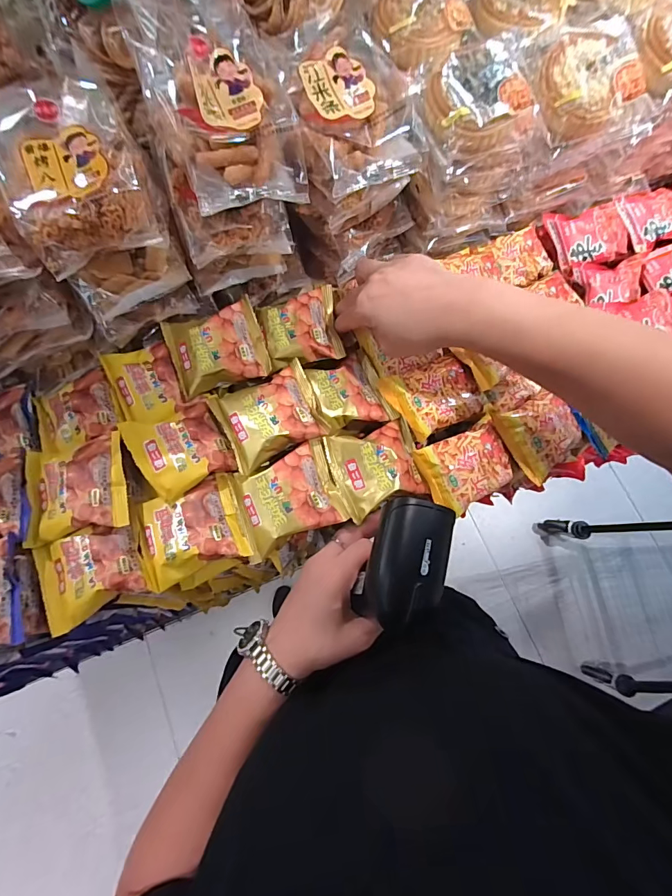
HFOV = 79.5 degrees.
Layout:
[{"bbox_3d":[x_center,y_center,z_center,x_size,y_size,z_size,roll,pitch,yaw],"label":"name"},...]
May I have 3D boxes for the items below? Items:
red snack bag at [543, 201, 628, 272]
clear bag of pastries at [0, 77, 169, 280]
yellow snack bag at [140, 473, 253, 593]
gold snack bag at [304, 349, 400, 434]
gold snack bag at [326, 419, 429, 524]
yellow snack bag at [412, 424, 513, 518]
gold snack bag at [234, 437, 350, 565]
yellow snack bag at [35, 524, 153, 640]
[{"bbox_3d":[0.297,-0.251,0.471,0.087,0.020,0.066,-15,77,-7],"label":"red snack bag"},{"bbox_3d":[-0.196,-0.210,0.303,0.094,0.059,0.137,-24,78,-9],"label":"clear bag of pastries"},{"bbox_3d":[-0.127,0.070,0.354,0.083,0.017,0.078,-22,78,-8],"label":"yellow snack bag"},{"bbox_3d":[0.010,-0.056,0.406,0.076,0.022,0.078,-23,78,-9],"label":"gold snack bag"},{"bbox_3d":[0.039,0.018,0.382,0.081,0.023,0.077,-18,77,-8],"label":"gold snack bag"},{"bbox_3d":[0.126,0.018,0.384,0.080,0.025,0.064,-25,78,-9],"label":"yellow snack bag"},{"bbox_3d":[-0.044,0.045,0.368,0.092,0.023,0.078,-22,78,-8],"label":"gold snack bag"},{"bbox_3d":[-0.207,0.103,0.338,0.083,0.018,0.071,-23,78,-9],"label":"yellow snack bag"}]

